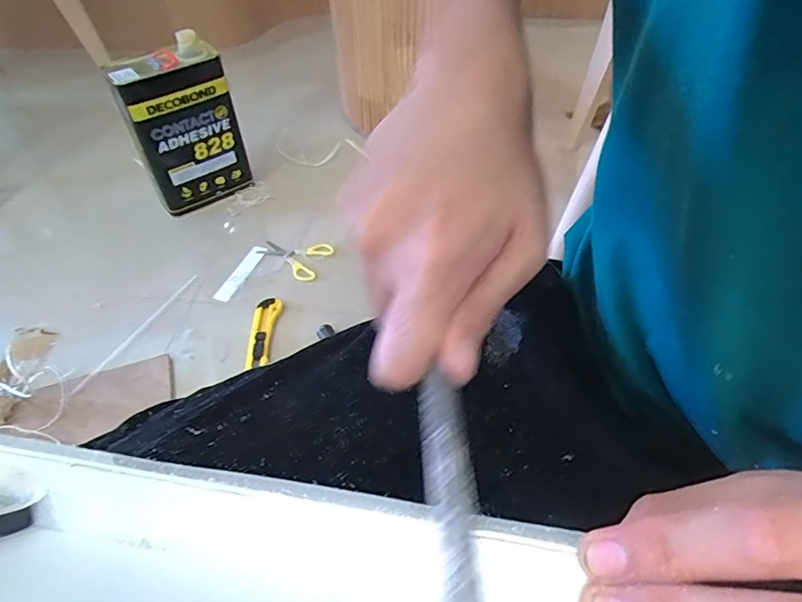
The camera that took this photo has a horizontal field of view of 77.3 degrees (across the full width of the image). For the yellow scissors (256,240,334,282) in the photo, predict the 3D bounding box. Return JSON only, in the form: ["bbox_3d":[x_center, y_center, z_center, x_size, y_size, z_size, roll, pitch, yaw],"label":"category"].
[{"bbox_3d":[-0.182,-0.072,0.827,0.119,0.015,0.087,16,49,15],"label":"yellow scissors"}]

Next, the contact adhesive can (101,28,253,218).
[{"bbox_3d":[-0.366,-0.285,0.860,0.169,0.257,0.081,-26,52,-22],"label":"contact adhesive can"}]

